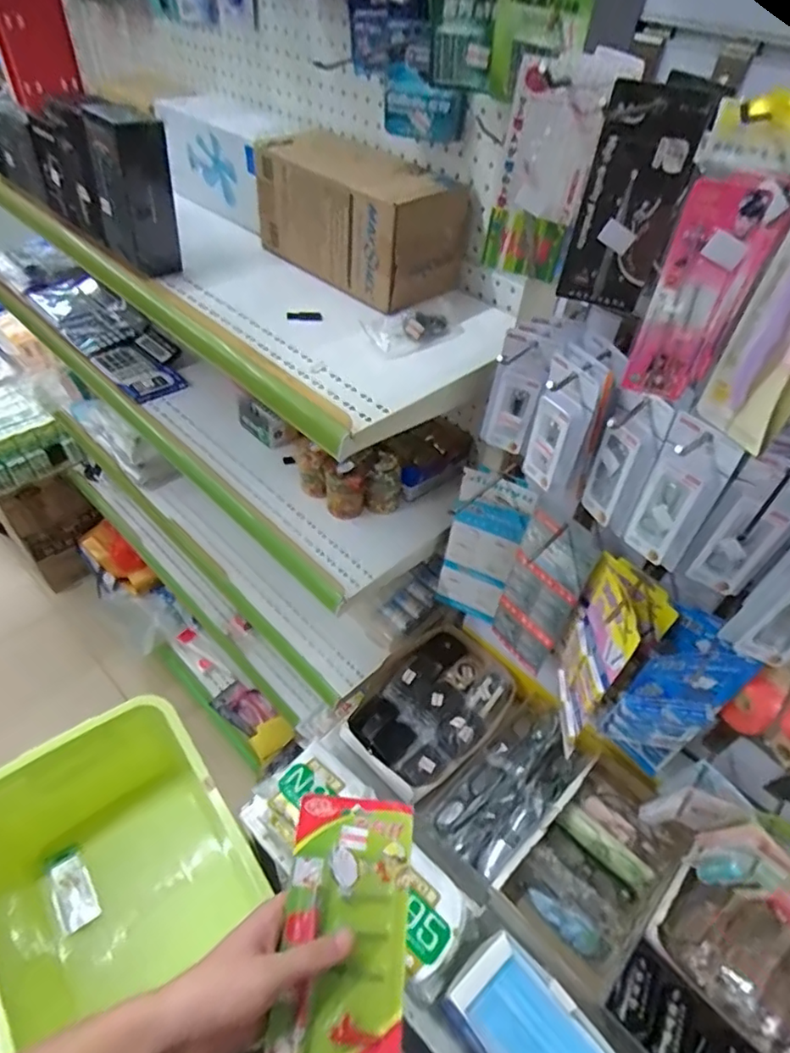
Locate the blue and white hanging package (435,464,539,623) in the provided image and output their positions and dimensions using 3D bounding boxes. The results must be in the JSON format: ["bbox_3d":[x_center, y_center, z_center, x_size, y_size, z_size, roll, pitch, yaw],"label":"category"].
[{"bbox_3d":[0.125,0.037,0.838,0.102,0.275,0.036,27,50,19],"label":"blue and white hanging package"}]

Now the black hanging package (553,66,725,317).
[{"bbox_3d":[0.168,-0.228,0.409,0.066,0.139,0.015,16,47,9],"label":"black hanging package"}]

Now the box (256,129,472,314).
[{"bbox_3d":[-0.055,-0.429,0.802,0.295,0.136,0.144,36,53,26],"label":"box"}]

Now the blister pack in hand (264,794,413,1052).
[{"bbox_3d":[-0.038,0.320,0.459,0.097,0.023,0.186,4,57,-3],"label":"blister pack in hand"}]

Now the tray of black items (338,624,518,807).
[{"bbox_3d":[0.072,0.295,0.985,0.204,0.049,0.307,37,53,26],"label":"tray of black items"}]

